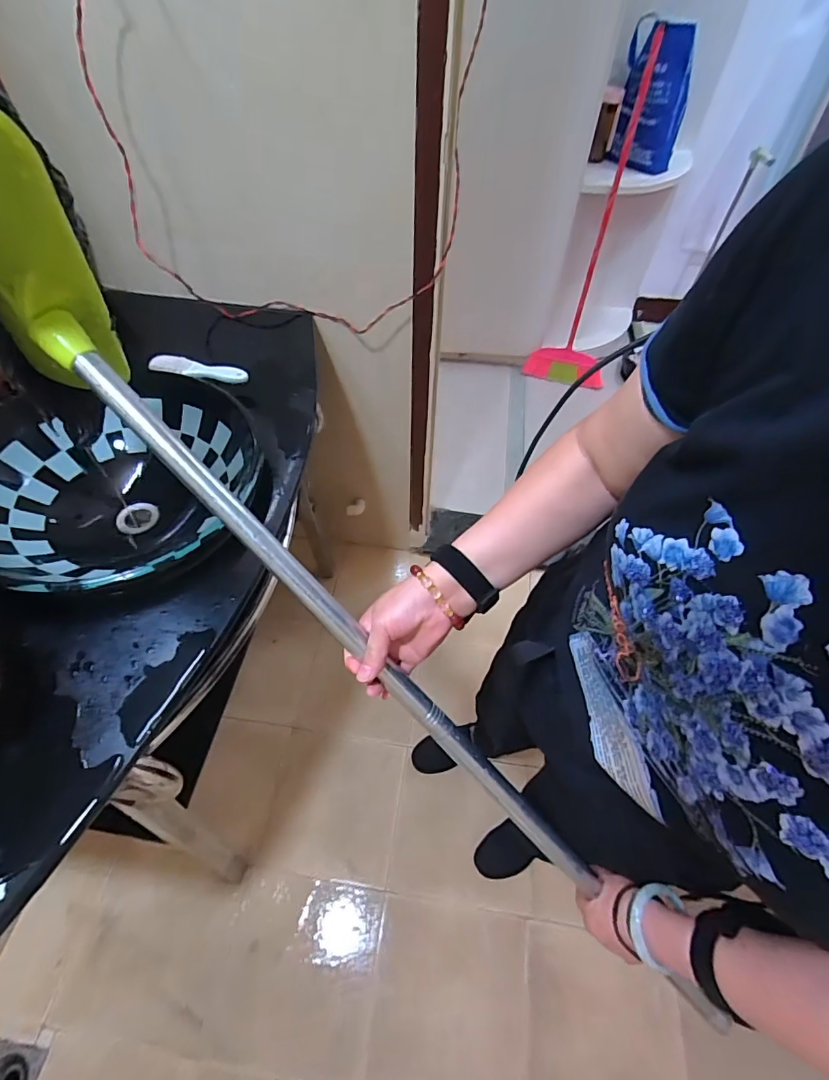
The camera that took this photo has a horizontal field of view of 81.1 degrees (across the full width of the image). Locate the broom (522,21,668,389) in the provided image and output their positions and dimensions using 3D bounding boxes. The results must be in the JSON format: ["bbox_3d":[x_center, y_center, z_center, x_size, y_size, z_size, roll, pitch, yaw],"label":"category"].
[{"bbox_3d":[0.633,-0.981,1.613,0.309,0.929,0.245,12,58,5],"label":"broom"}]

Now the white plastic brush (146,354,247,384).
[{"bbox_3d":[-0.351,-0.281,0.793,0.152,0.020,0.043,3,53,1],"label":"white plastic brush"}]

